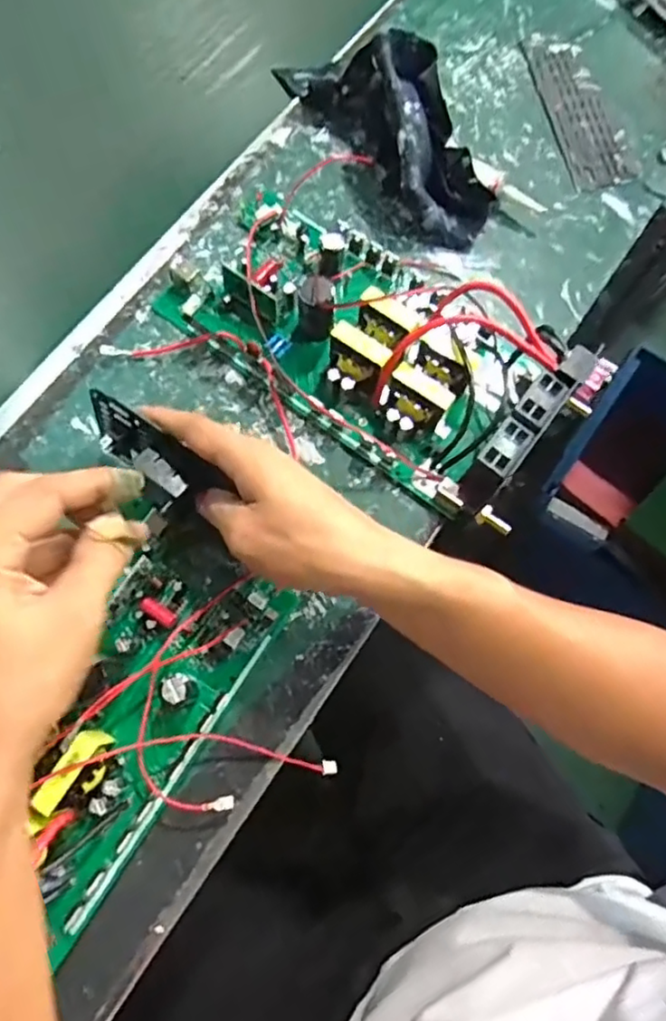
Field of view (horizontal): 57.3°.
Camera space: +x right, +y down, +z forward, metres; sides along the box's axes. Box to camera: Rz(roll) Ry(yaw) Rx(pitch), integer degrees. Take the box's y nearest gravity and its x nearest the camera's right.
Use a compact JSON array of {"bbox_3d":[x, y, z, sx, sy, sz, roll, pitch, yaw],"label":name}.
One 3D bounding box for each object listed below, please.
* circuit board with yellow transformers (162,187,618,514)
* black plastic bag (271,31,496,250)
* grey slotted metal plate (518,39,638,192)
[{"bbox_3d":[0.027,-0.124,0.407,0.282,0.059,0.147,36,76,9],"label":"circuit board with yellow transformers"},{"bbox_3d":[0.040,-0.297,0.451,0.070,0.063,0.217,-33,77,-10],"label":"black plastic bag"},{"bbox_3d":[0.197,-0.328,0.495,0.050,0.005,0.149,-15,75,-6],"label":"grey slotted metal plate"}]

